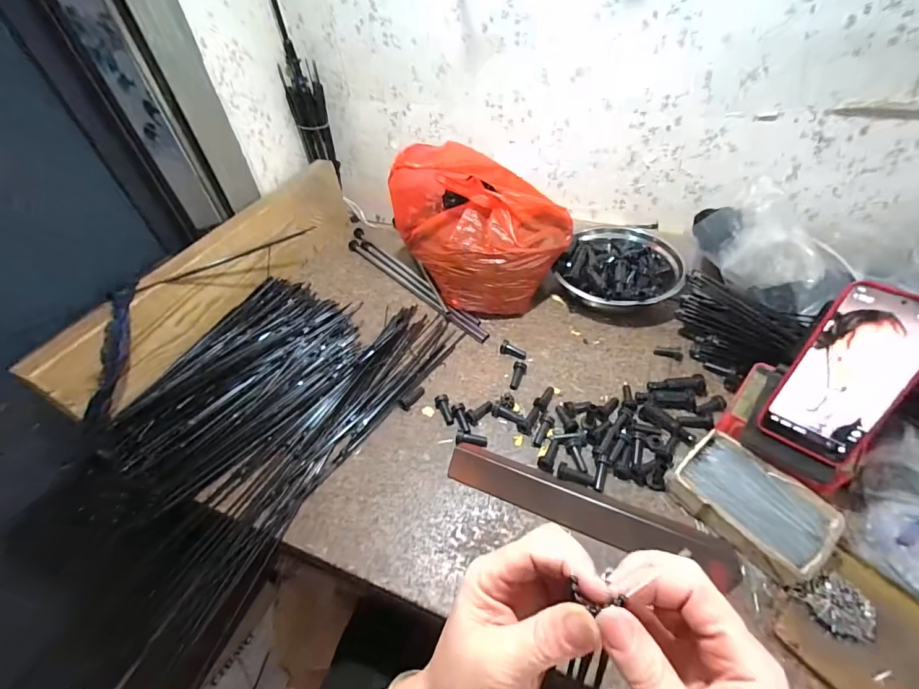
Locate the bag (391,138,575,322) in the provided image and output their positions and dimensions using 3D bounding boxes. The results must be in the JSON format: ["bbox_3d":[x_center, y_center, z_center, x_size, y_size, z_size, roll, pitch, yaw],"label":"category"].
[{"bbox_3d":[0.018,-0.191,0.640,0.188,0.222,0.254,-33,52,-23],"label":"bag"}]

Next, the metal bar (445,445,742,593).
[{"bbox_3d":[0.129,0.169,0.431,0.292,0.017,0.050,17,51,20],"label":"metal bar"}]

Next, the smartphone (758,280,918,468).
[{"bbox_3d":[0.361,0.031,0.377,0.082,0.164,0.013,27,25,27],"label":"smartphone"}]

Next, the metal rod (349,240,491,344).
[{"bbox_3d":[-0.085,-0.102,0.712,0.021,0.023,0.365,-37,54,-26],"label":"metal rod"}]

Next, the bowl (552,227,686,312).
[{"bbox_3d":[0.253,-0.115,0.649,0.176,0.081,0.174,-3,47,3],"label":"bowl"}]

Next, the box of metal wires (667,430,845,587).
[{"bbox_3d":[0.292,0.159,0.410,0.089,0.031,0.131,-36,53,-25],"label":"box of metal wires"}]

